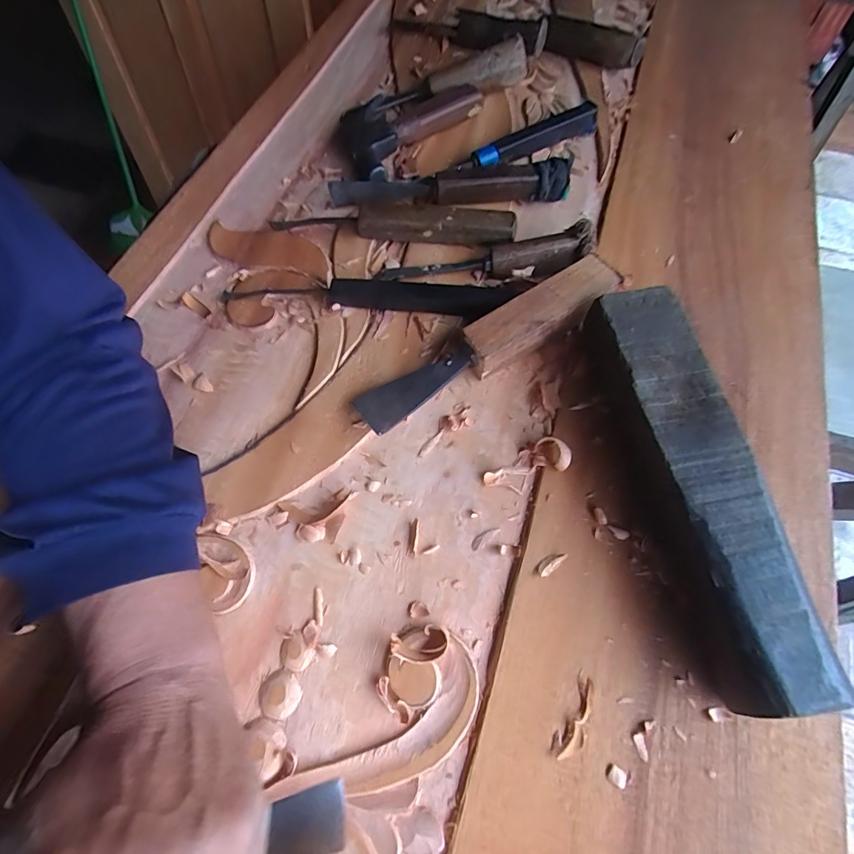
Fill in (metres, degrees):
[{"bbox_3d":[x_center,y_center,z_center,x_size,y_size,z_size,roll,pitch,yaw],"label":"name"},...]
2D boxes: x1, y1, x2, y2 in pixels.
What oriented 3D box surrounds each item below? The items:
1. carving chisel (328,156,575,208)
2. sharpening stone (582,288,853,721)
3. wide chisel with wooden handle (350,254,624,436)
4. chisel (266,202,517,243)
[{"bbox_3d":[0.020,-0.224,0.401,0.219,0.032,0.031,1,65,3],"label":"carving chisel"},{"bbox_3d":[0.160,0.028,0.271,0.063,0.045,0.250,-7,65,-1],"label":"sharpening stone"},{"bbox_3d":[0.044,-0.064,0.324,0.213,0.036,0.042,-29,67,-11],"label":"wide chisel with wooden handle"},{"bbox_3d":[-0.030,-0.187,0.387,0.214,0.030,0.032,9,66,6],"label":"chisel"}]

